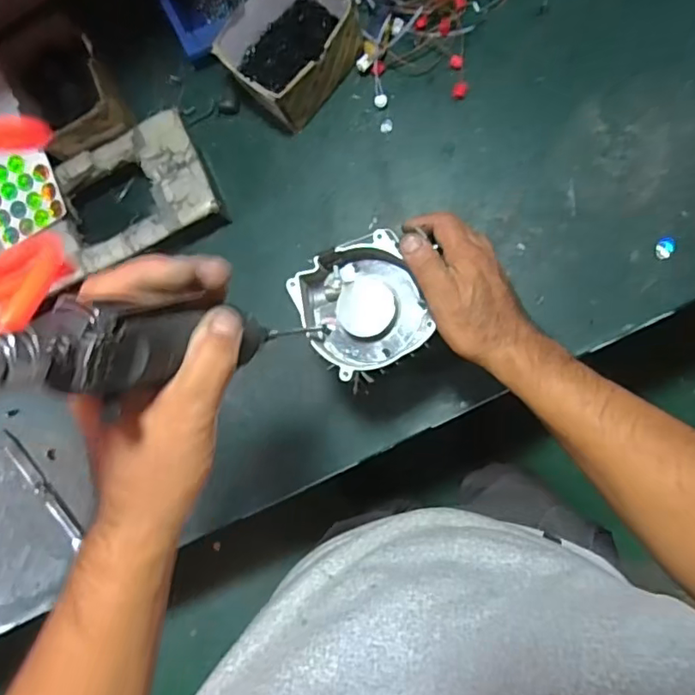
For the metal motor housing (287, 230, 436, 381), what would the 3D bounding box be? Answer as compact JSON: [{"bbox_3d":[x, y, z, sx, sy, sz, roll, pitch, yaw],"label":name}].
[{"bbox_3d":[0.012,-0.036,0.515,0.108,0.040,0.110,-23,87,7],"label":"metal motor housing"}]

